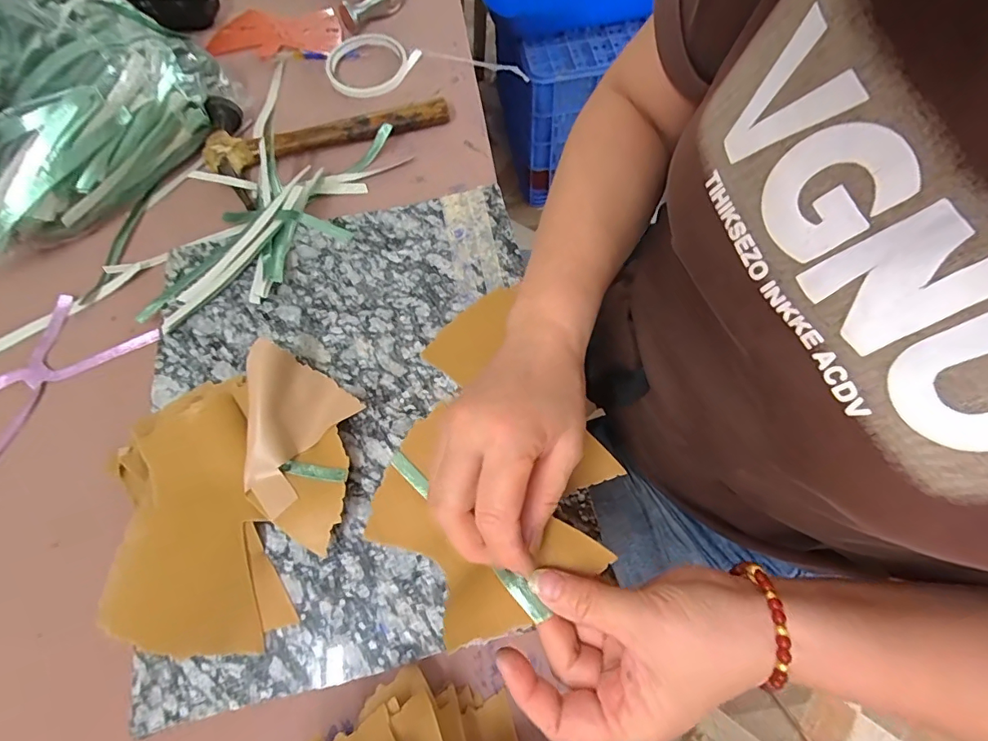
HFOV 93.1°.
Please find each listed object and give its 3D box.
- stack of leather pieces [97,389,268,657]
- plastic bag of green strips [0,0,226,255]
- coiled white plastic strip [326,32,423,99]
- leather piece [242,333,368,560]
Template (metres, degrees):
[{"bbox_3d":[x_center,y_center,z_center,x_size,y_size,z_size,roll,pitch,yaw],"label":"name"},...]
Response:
[{"bbox_3d":[-0.197,0.094,0.304,0.080,0.026,0.162,-11,65,-2],"label":"stack of leather pieces"},{"bbox_3d":[-0.386,-0.242,0.410,0.250,0.145,0.178,-36,68,-13],"label":"plastic bag of green strips"},{"bbox_3d":[-0.141,-0.342,0.519,0.098,0.011,0.099,37,72,18],"label":"coiled white plastic strip"},{"bbox_3d":[-0.131,0.049,0.314,0.066,0.040,0.129,-3,65,2],"label":"leather piece"}]

